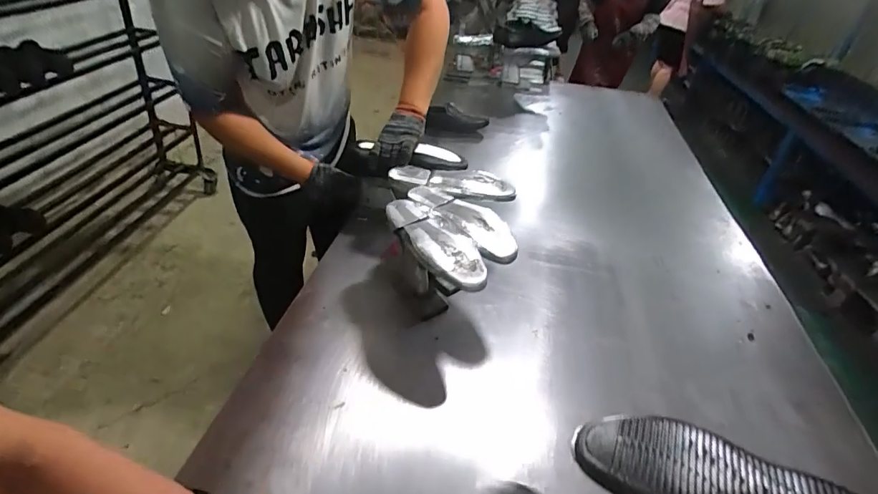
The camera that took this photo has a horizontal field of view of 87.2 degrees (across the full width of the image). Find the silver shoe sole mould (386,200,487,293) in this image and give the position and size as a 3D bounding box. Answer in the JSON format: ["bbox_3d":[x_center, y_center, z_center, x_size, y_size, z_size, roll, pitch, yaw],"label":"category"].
[{"bbox_3d":[-0.007,-0.015,0.807,0.095,0.037,0.266,-16,42,-26],"label":"silver shoe sole mould"}]

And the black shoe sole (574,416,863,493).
[{"bbox_3d":[0.286,0.258,0.478,0.278,0.077,0.086,16,38,13],"label":"black shoe sole"}]

